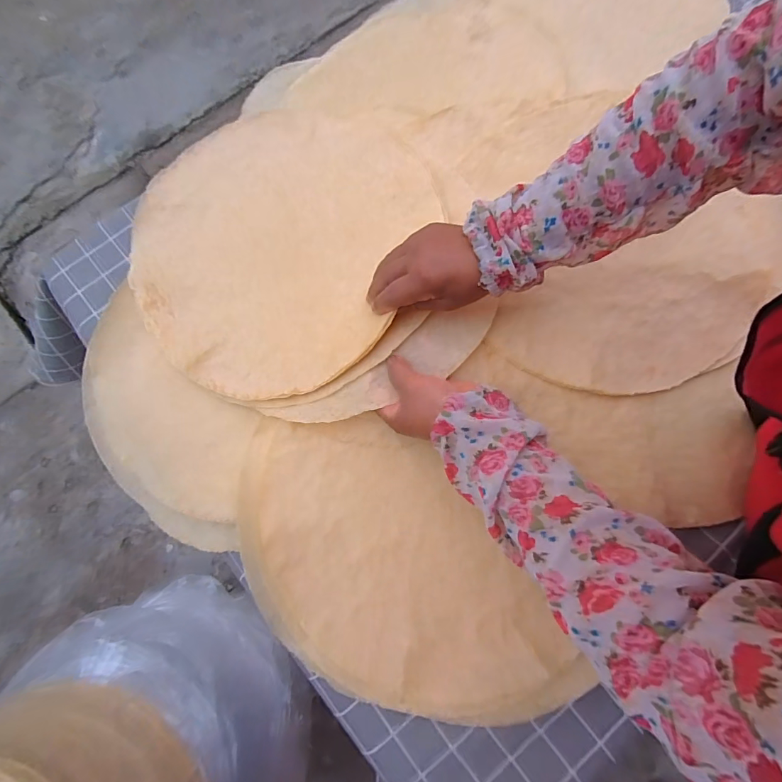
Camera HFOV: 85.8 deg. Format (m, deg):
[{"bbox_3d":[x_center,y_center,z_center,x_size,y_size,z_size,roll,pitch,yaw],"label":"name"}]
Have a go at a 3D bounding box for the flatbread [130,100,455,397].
[{"bbox_3d":[-0.133,-0.180,0.478,0.314,0.041,0.363,22,80,8],"label":"flatbread"}]

